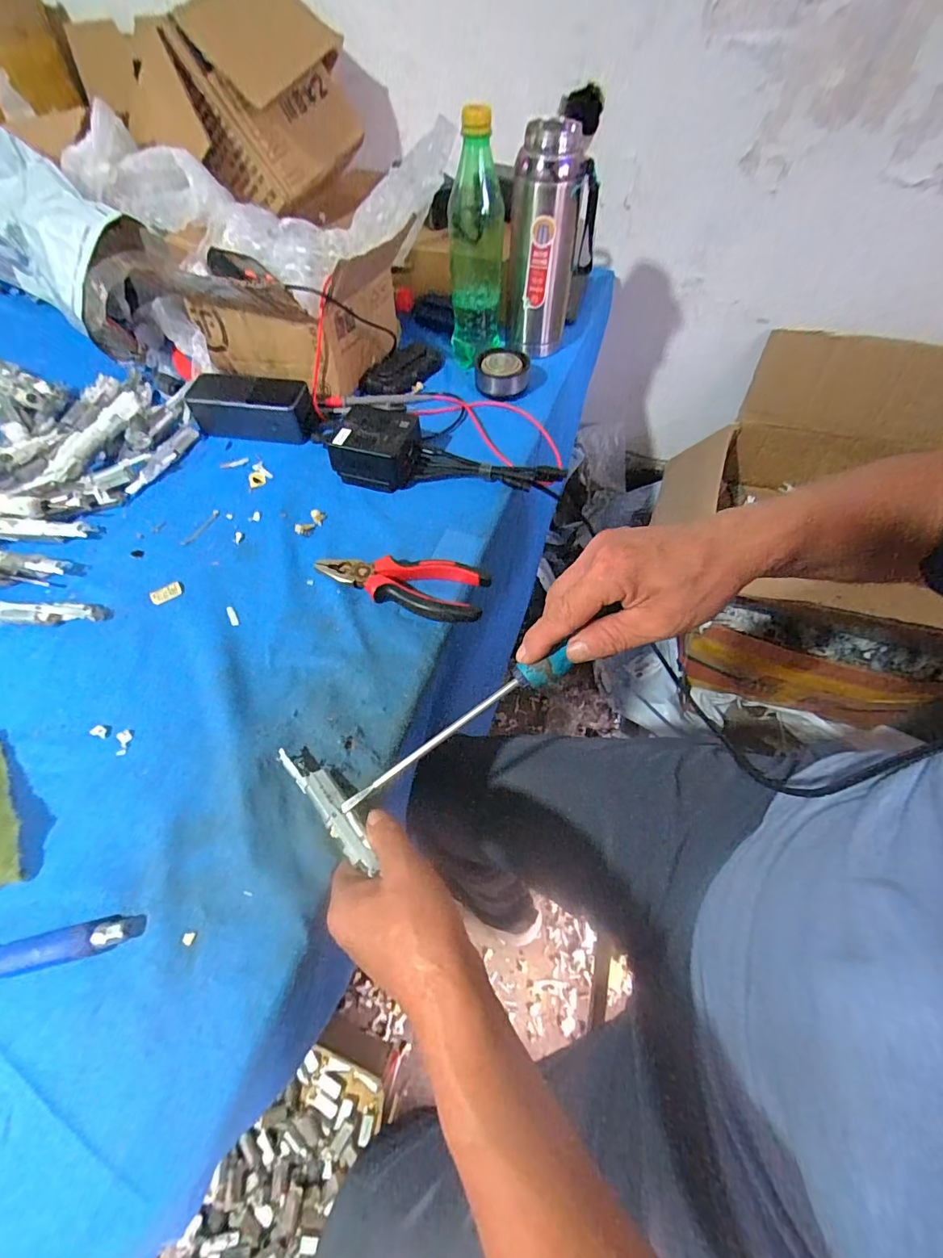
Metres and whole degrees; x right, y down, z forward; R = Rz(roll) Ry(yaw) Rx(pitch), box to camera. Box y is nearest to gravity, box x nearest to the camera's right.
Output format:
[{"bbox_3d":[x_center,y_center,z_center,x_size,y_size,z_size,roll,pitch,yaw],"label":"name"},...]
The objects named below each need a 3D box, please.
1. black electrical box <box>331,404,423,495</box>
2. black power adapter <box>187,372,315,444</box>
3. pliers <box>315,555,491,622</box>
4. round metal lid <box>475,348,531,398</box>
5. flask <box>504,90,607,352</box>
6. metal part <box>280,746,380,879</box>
[{"bbox_3d":[-0.099,-0.194,0.522,0.089,0.048,0.074,8,58,5],"label":"black electrical box"},{"bbox_3d":[-0.250,-0.255,0.566,0.131,0.045,0.059,6,58,4],"label":"black power adapter"},{"bbox_3d":[-0.064,-0.044,0.446,0.153,0.022,0.057,13,59,8],"label":"pliers"},{"bbox_3d":[0.039,-0.322,0.612,0.065,0.033,0.071,0,58,0],"label":"round metal lid"},{"bbox_3d":[0.097,-0.465,0.598,0.103,0.215,0.071,-2,55,-1],"label":"flask"},{"bbox_3d":[-0.096,0.121,0.337,0.019,0.017,0.104,-36,60,-20],"label":"metal part"}]

